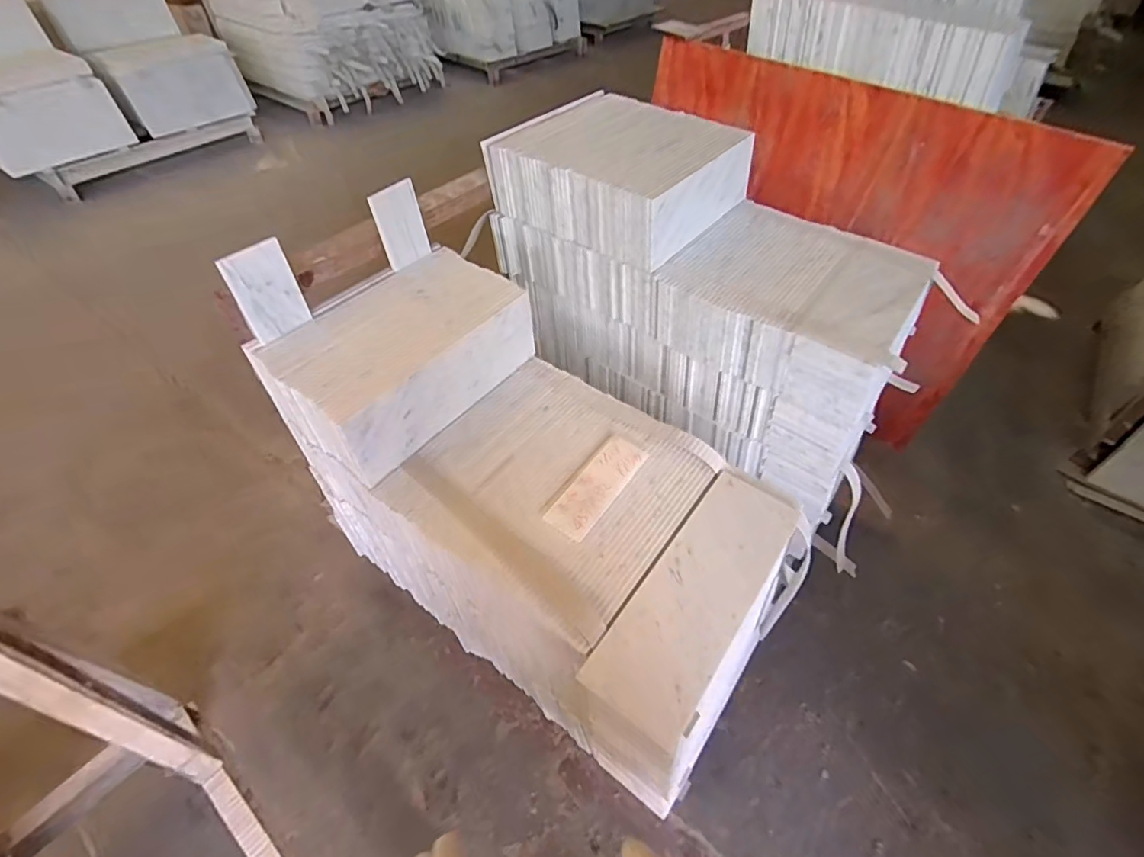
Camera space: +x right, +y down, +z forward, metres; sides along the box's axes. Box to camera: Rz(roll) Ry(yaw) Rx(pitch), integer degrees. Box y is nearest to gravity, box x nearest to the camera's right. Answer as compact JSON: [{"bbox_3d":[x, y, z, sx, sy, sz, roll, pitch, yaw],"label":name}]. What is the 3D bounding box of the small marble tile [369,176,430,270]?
[{"bbox_3d":[-0.335,-0.402,1.059,0.097,0.152,0.016,-36,50,-27],"label":"small marble tile"}]

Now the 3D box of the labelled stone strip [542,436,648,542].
[{"bbox_3d":[0.047,0.096,0.947,0.079,0.018,0.228,28,54,23],"label":"labelled stone strip"}]

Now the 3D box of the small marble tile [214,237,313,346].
[{"bbox_3d":[-0.511,-0.229,0.903,0.012,0.157,0.102,26,52,27],"label":"small marble tile"}]

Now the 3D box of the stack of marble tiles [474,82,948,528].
[{"bbox_3d":[0.311,-0.345,1.303,0.949,0.555,0.419,30,55,24],"label":"stack of marble tiles"}]

